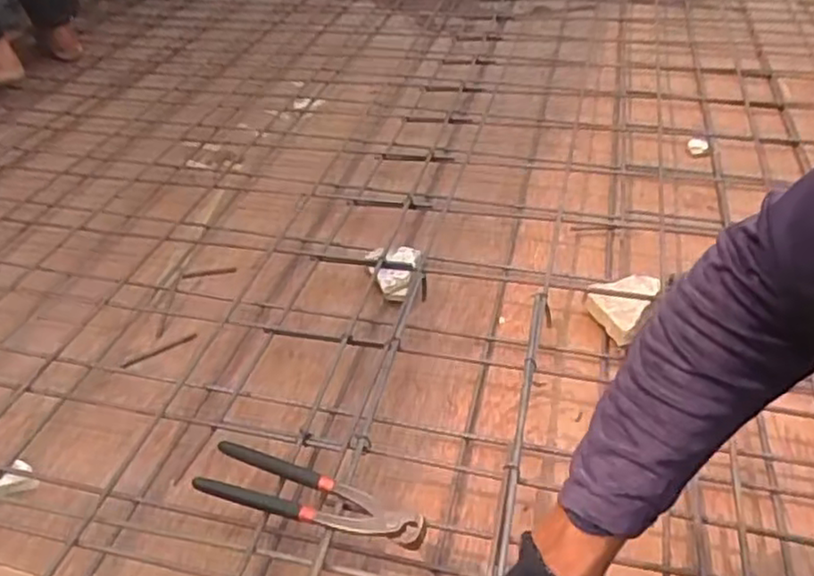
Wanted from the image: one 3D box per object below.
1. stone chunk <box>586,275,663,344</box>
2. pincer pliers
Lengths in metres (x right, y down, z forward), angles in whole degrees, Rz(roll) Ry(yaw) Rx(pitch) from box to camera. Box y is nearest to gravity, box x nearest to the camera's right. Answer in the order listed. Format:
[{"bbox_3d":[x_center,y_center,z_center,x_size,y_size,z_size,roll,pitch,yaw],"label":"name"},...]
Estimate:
[{"bbox_3d":[0.261,0.024,0.838,0.070,0.047,0.110,21,45,26],"label":"stone chunk"},{"bbox_3d":[-0.087,0.186,0.603,0.216,0.028,0.052,14,42,18],"label":"pincer pliers"}]

